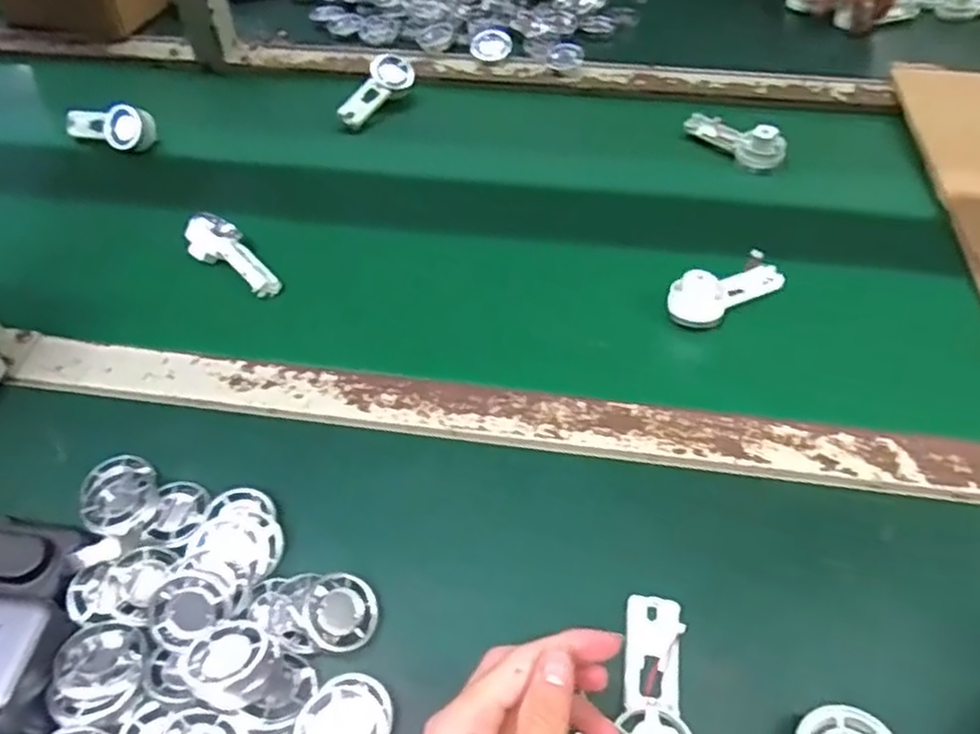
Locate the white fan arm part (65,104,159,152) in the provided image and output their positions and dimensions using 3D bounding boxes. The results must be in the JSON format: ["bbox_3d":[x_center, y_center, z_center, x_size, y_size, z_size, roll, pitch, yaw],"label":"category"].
[{"bbox_3d":[-0.372,-0.234,0.695,0.092,0.044,0.038,11,51,10],"label":"white fan arm part"}]

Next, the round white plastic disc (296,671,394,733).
[{"bbox_3d":[-0.067,0.168,0.338,0.039,0.016,0.045,19,53,16],"label":"round white plastic disc"}]

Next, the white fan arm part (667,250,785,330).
[{"bbox_3d":[0.175,-0.060,0.531,0.094,0.034,0.033,-27,55,-20],"label":"white fan arm part"}]

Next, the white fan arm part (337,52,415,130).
[{"bbox_3d":[-0.115,-0.275,0.725,0.043,0.022,0.100,36,69,-5],"label":"white fan arm part"}]

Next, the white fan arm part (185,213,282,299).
[{"bbox_3d":[-0.200,-0.087,0.568,0.089,0.032,0.036,37,57,12],"label":"white fan arm part"}]

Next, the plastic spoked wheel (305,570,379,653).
[{"bbox_3d":[-0.077,0.127,0.371,0.037,0.006,0.037,10,62,-21],"label":"plastic spoked wheel"}]

